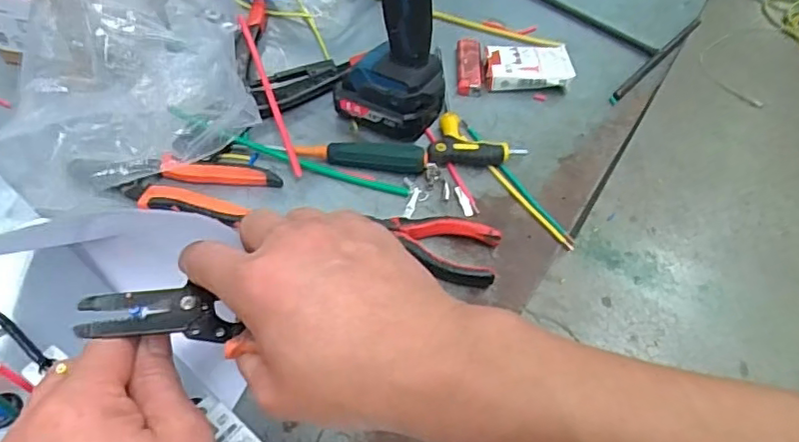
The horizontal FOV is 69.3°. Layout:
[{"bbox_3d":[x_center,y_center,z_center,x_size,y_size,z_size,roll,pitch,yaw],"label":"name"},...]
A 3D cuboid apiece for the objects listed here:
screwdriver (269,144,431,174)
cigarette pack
[{"bbox_3d":[-0.044,-0.058,0.507,0.135,0.020,0.020,5,52,-1],"label":"screwdriver"},{"bbox_3d":[0.133,-0.157,0.601,0.087,0.025,0.057,4,52,-2],"label":"cigarette pack"}]

